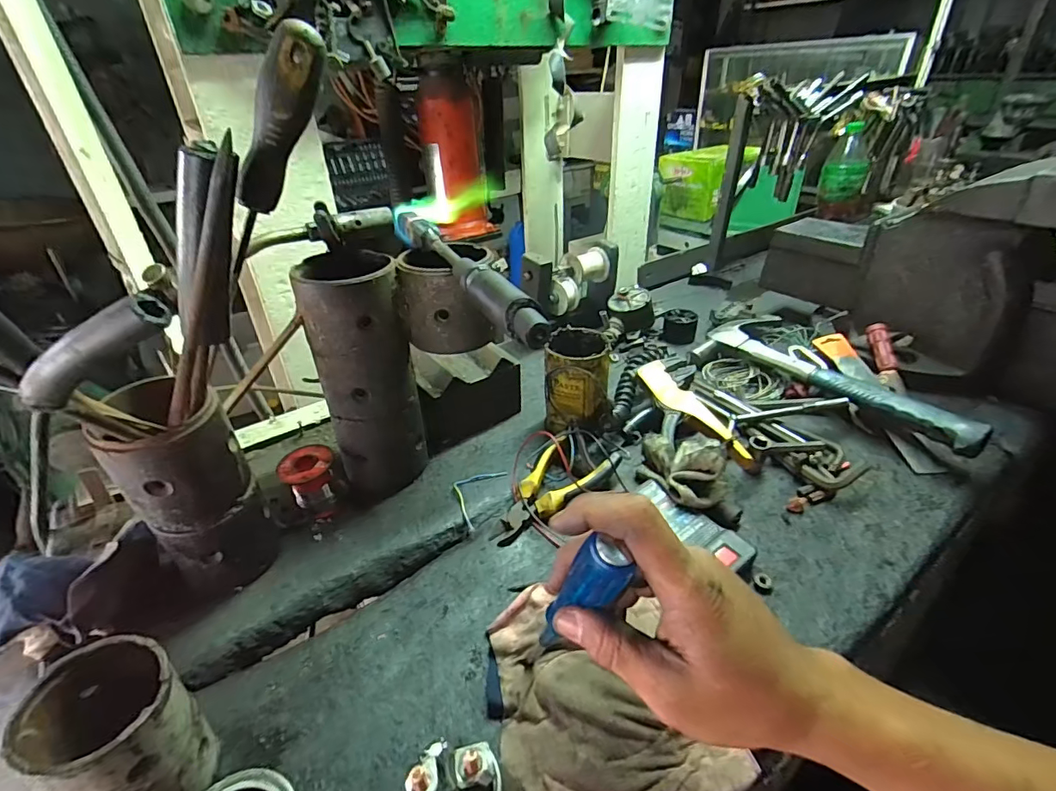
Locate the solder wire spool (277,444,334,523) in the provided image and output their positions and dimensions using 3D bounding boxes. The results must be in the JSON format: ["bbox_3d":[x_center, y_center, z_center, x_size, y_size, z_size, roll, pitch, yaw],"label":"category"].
[{"bbox_3d":[-0.213,0.089,0.488,0.048,0.058,0.052,-2,34,1],"label":"solder wire spool"}]

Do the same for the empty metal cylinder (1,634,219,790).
[{"bbox_3d":[-0.229,0.198,0.280,0.070,0.098,0.070,20,40,29],"label":"empty metal cylinder"}]

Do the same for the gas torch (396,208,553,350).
[{"bbox_3d":[-0.056,-0.107,0.401,0.025,0.034,0.260,-19,37,-23],"label":"gas torch"}]

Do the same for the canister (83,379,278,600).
[{"bbox_3d":[-0.267,0.078,0.395,0.079,0.194,0.084,-29,42,-34],"label":"canister"}]

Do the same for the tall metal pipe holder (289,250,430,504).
[{"bbox_3d":[-0.159,-0.013,0.489,0.088,0.229,0.082,-14,36,-17],"label":"tall metal pipe holder"}]

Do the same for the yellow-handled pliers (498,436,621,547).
[{"bbox_3d":[0.022,0.090,0.504,0.147,0.034,0.070,-22,39,-27],"label":"yellow-handled pliers"}]

